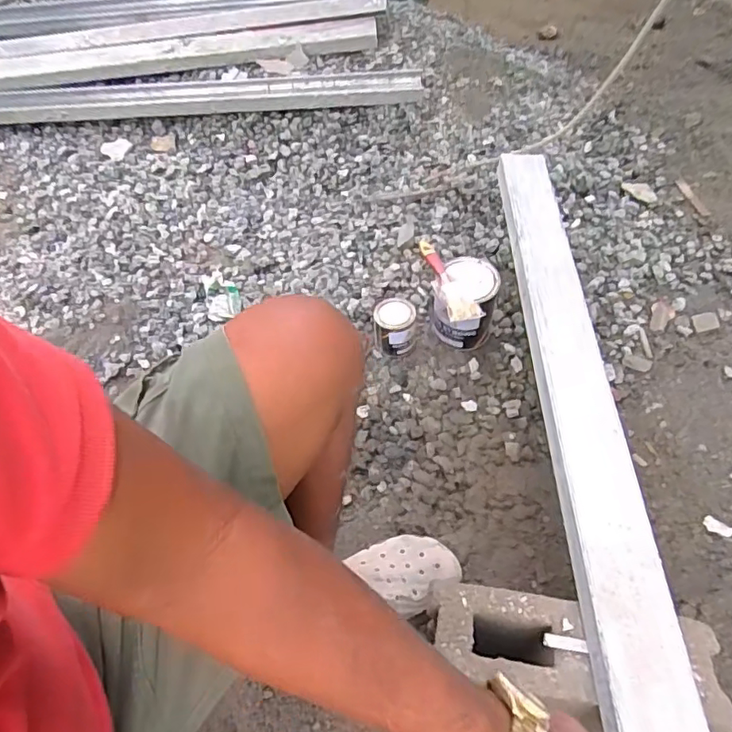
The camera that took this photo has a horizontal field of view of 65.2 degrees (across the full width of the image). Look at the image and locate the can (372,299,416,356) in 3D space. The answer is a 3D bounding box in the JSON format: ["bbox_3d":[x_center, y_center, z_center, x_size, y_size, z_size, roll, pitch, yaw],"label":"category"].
[{"bbox_3d":[0.051,-0.070,1.001,0.072,0.078,0.084,3,52,5],"label":"can"}]

